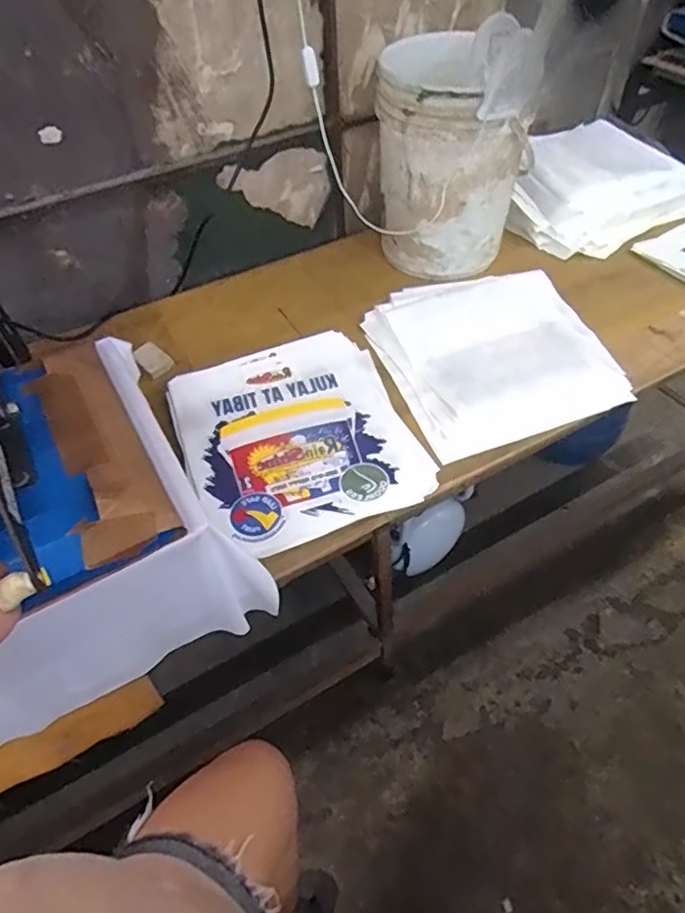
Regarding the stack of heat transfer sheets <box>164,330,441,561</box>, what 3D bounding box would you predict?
[{"bbox_3d":[-0.076,-0.042,0.954,0.365,0.036,0.401,-19,51,-12],"label":"stack of heat transfer sheets"}]

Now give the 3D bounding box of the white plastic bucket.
[{"bbox_3d":[0.223,-0.595,1.183,0.277,0.379,0.258,7,51,10],"label":"white plastic bucket"}]

